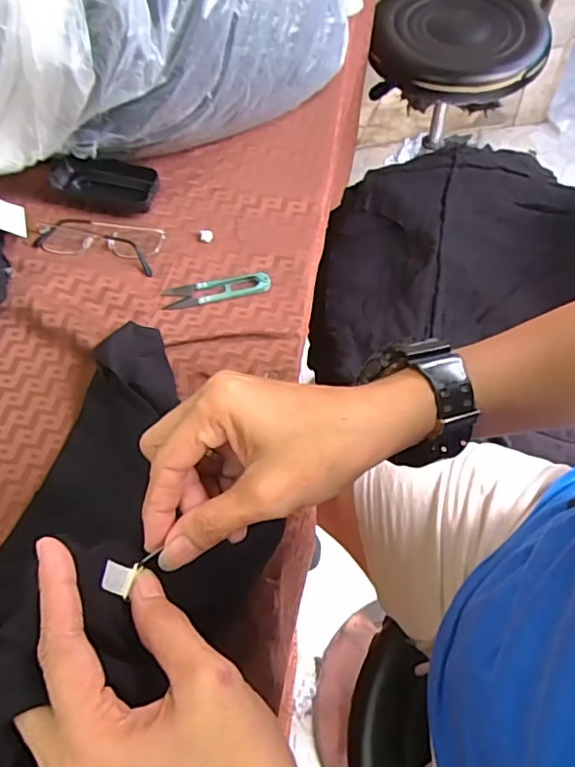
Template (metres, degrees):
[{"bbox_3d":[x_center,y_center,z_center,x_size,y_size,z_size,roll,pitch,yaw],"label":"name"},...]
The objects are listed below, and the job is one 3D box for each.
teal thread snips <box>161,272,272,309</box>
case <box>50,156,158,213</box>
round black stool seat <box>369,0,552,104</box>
[{"bbox_3d":[-0.066,-0.088,0.514,0.099,0.006,0.027,-12,62,-3],"label":"teal thread snips"},{"bbox_3d":[-0.189,-0.206,0.574,0.114,0.029,0.047,14,64,11],"label":"case"},{"bbox_3d":[0.301,-0.617,0.977,0.293,0.051,0.312,6,63,7],"label":"round black stool seat"}]

